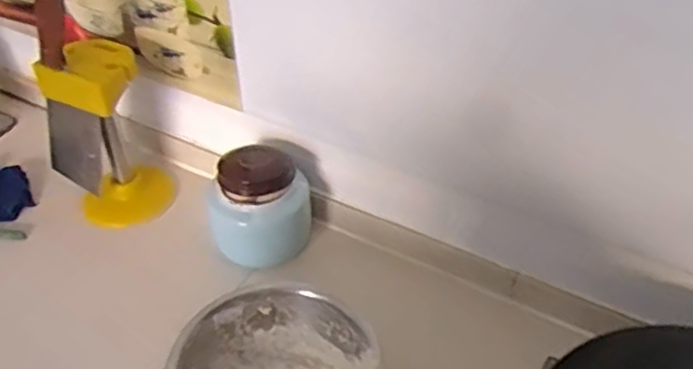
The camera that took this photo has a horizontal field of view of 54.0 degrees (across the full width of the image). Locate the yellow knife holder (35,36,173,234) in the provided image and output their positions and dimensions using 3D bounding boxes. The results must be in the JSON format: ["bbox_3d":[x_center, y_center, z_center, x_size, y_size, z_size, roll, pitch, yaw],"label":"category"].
[{"bbox_3d":[-0.306,-0.057,0.892,0.097,0.244,0.094,20,45,21],"label":"yellow knife holder"}]

